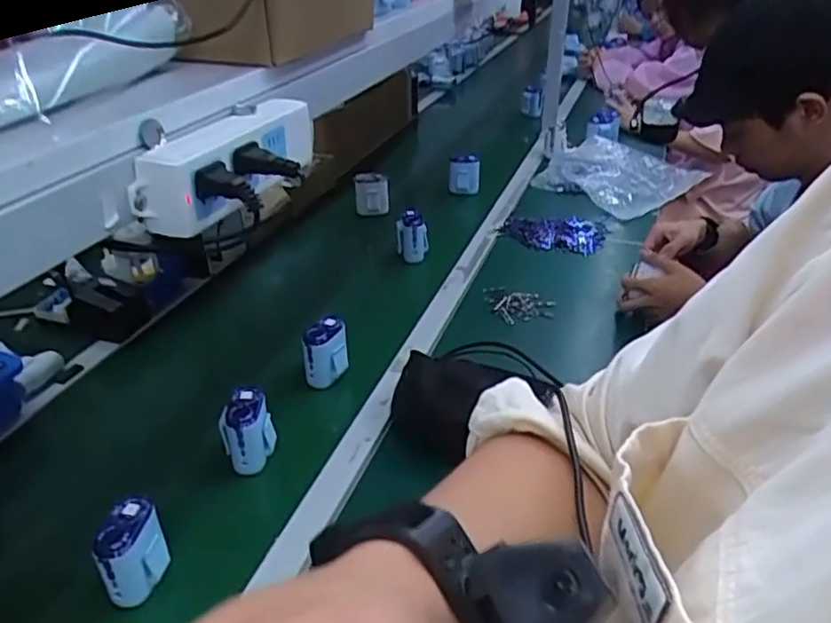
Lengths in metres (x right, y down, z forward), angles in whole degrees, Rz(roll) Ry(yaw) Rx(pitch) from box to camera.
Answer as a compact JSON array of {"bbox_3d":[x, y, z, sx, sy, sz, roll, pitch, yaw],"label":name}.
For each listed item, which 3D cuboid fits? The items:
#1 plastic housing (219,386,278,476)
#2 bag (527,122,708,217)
[{"bbox_3d":[-0.197,0.140,0.772,0.057,0.079,0.057,-14,36,-19],"label":"plastic housing"},{"bbox_3d":[0.437,-0.323,1.503,0.350,0.054,0.278,27,43,35],"label":"bag"}]

